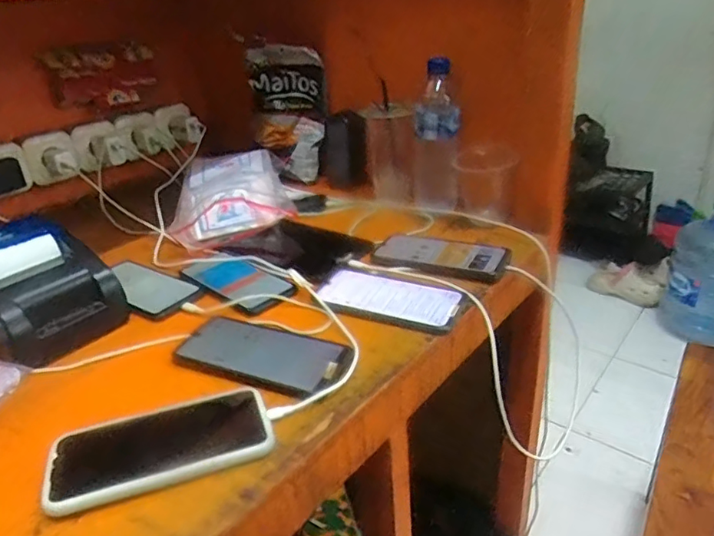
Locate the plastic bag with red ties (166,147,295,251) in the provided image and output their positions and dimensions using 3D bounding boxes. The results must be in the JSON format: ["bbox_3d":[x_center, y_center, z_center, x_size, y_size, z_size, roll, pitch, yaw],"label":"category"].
[{"bbox_3d":[-0.199,-0.117,0.858,0.191,0.070,0.203,-12,29,-15],"label":"plastic bag with red ties"}]

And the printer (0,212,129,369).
[{"bbox_3d":[-0.360,0.021,0.599,0.165,0.100,0.134,16,34,32],"label":"printer"}]

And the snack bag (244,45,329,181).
[{"bbox_3d":[-0.132,-0.281,0.982,0.161,0.223,0.048,16,30,21],"label":"snack bag"}]

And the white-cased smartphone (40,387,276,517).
[{"bbox_3d":[-0.154,0.141,0.437,0.166,0.012,0.073,-12,29,-16],"label":"white-cased smartphone"}]

